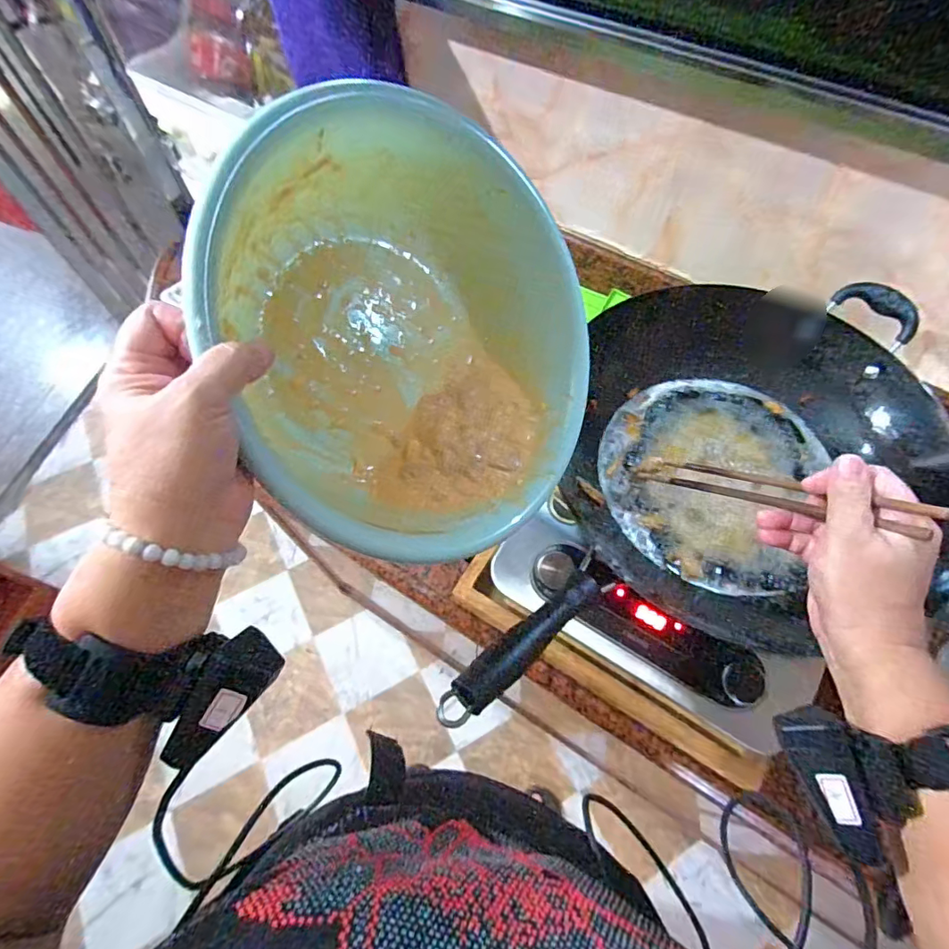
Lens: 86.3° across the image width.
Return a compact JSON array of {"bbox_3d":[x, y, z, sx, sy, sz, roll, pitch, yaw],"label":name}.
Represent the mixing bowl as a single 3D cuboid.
[{"bbox_3d":[-0.054,-0.092,0.386,0.125,0.302,0.298,-1,55,50],"label":"mixing bowl"}]

